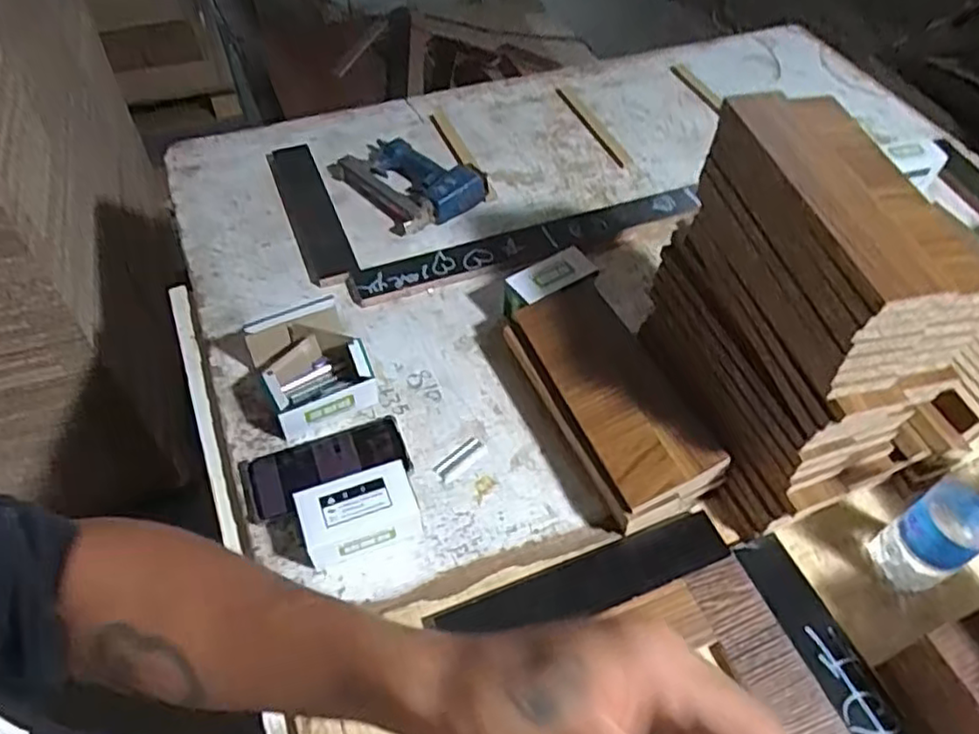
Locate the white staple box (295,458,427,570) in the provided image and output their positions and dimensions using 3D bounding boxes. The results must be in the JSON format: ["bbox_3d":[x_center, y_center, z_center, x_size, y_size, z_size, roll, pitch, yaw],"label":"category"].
[{"bbox_3d":[-0.127,0.146,0.668,0.107,0.055,0.065,-17,56,-16],"label":"white staple box"}]

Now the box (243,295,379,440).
[{"bbox_3d":[-0.200,-0.002,0.771,0.113,0.058,0.136,-22,57,-19],"label":"box"}]

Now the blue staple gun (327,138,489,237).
[{"bbox_3d":[-0.125,-0.282,0.995,0.214,0.047,0.146,39,60,23],"label":"blue staple gun"}]

